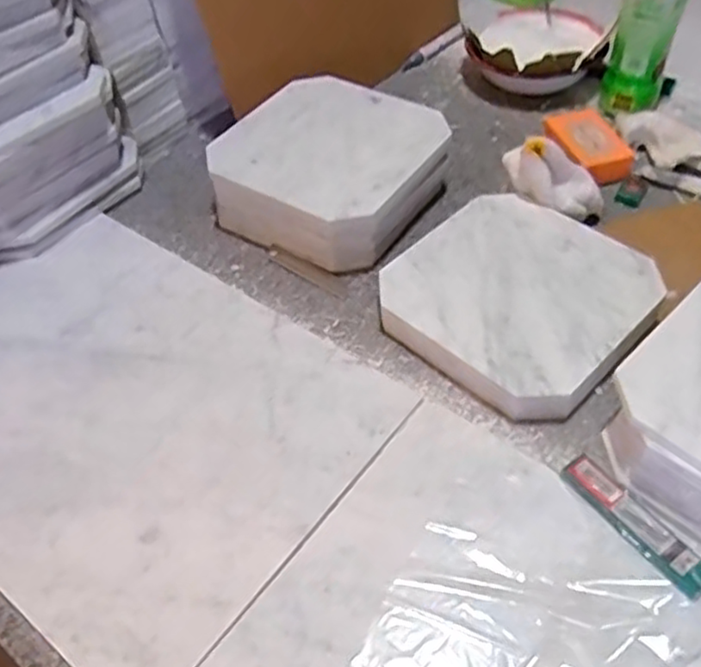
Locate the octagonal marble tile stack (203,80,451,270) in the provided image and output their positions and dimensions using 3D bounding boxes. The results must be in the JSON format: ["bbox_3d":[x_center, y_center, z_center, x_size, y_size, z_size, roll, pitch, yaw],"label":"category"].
[{"bbox_3d":[-0.022,-0.165,0.707,0.193,0.084,0.192,28,54,26],"label":"octagonal marble tile stack"}]

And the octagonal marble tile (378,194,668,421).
[{"bbox_3d":[0.145,-0.031,0.607,0.201,0.040,0.196,34,57,29],"label":"octagonal marble tile"}]

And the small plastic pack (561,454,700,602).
[{"bbox_3d":[0.195,0.128,0.472,0.029,0.010,0.113,-30,53,-23],"label":"small plastic pack"}]

